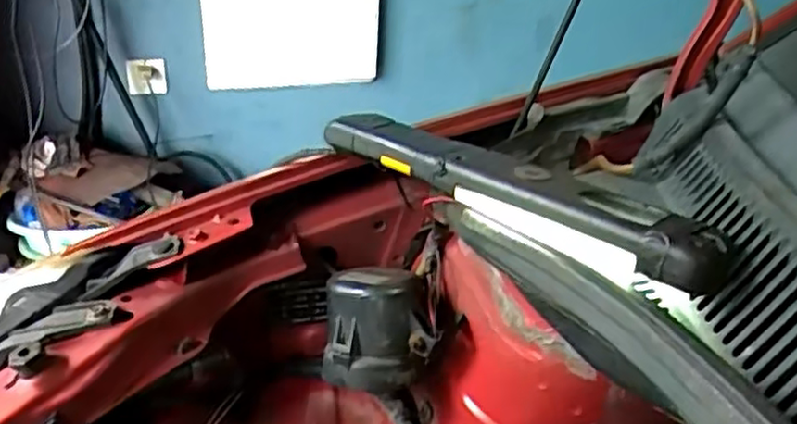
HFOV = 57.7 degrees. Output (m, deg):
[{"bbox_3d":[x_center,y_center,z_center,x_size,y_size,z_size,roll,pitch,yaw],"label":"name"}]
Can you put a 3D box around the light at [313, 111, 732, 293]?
[{"bbox_3d":[0.066,-0.015,0.464,0.286,0.035,0.060,28,37,34],"label":"light"}]

